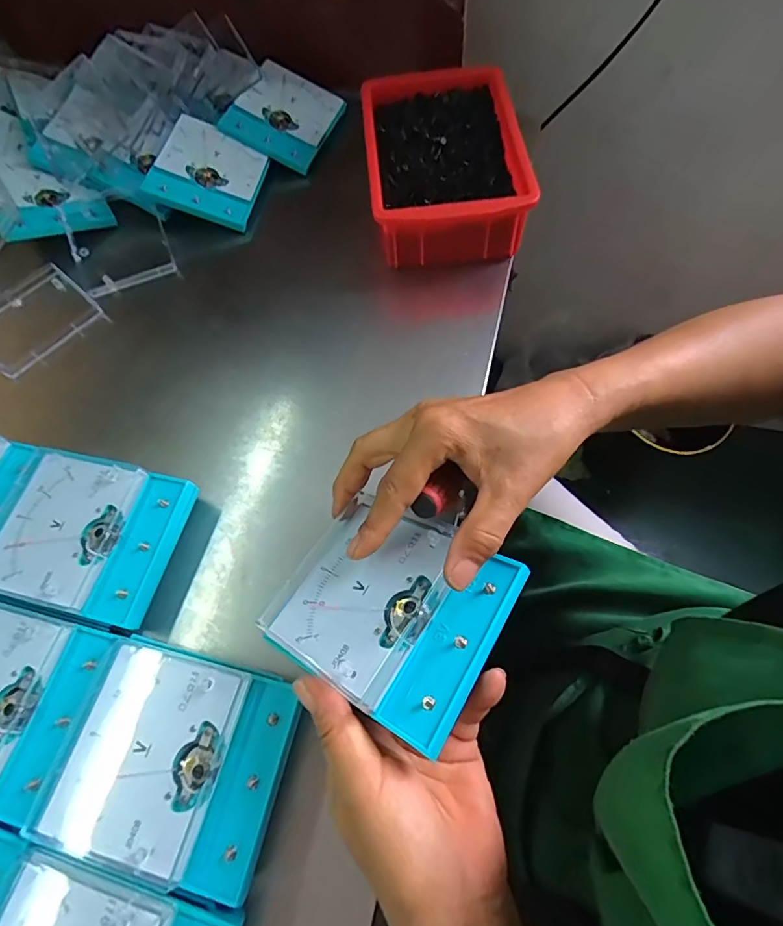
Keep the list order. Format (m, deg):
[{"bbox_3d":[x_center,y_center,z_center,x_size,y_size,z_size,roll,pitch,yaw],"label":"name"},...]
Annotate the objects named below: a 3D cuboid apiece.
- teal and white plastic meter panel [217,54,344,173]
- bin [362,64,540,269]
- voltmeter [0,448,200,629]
[{"bbox_3d":[-0.111,-0.369,0.514,0.096,0.010,0.110,27,73,-4],"label":"teal and white plastic meter panel"},{"bbox_3d":[0.046,-0.279,0.456,0.132,0.060,0.194,-6,64,1],"label":"bin"},{"bbox_3d":[-0.203,0.050,0.331,0.120,0.036,0.096,11,66,9],"label":"voltmeter"}]

